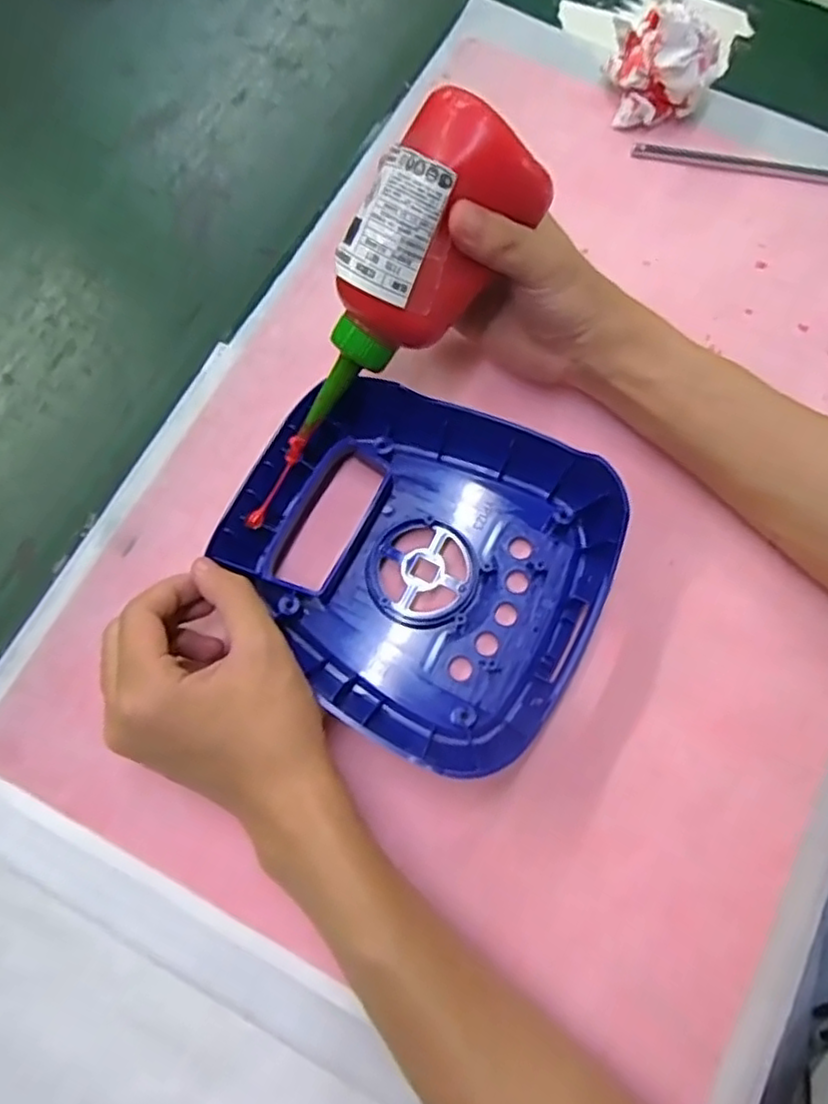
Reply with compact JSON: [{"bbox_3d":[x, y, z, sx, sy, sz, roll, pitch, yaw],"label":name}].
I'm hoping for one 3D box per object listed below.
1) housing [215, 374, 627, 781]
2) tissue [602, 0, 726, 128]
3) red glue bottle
[{"bbox_3d":[0.001,0.005,0.341,0.178,0.036,0.164,26,76,8],"label":"housing"},{"bbox_3d":[0.155,-0.305,0.425,0.069,0.059,0.056,23,75,7],"label":"tissue"},{"bbox_3d":[-0.009,-0.114,0.309,0.054,0.048,0.163,45,120,13],"label":"red glue bottle"}]

